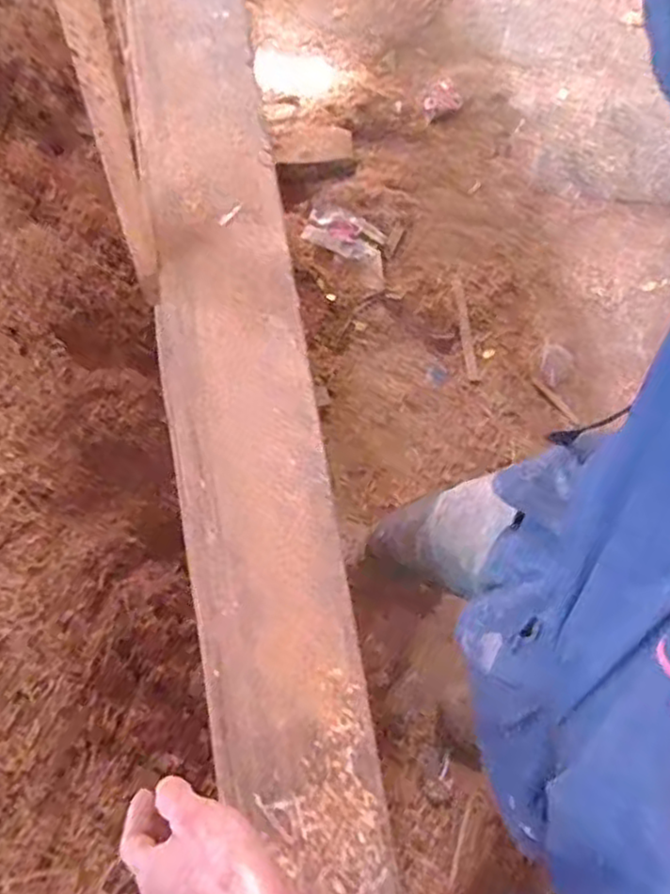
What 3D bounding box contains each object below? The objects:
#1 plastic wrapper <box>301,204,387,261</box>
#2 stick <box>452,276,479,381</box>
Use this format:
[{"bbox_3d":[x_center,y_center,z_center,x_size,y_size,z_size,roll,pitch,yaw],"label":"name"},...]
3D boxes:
[{"bbox_3d":[0.023,-0.472,1.565,0.168,0.006,0.105,21,75,-7],"label":"plastic wrapper"},{"bbox_3d":[0.277,-0.256,1.522,0.023,0.019,0.237,-8,72,0],"label":"stick"}]

